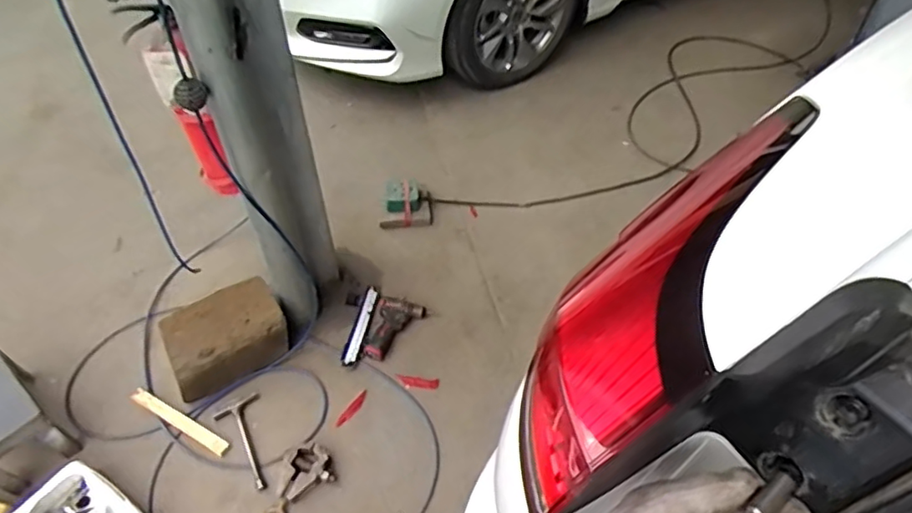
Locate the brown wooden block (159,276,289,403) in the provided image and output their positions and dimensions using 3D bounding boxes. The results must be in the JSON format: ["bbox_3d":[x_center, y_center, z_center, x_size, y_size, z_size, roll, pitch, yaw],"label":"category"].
[{"bbox_3d":[-0.629,0.210,1.604,0.299,0.193,0.185,-24,52,-21],"label":"brown wooden block"}]

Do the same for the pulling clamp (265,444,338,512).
[{"bbox_3d":[-0.407,0.570,1.453,0.130,0.059,0.225,32,55,26],"label":"pulling clamp"}]

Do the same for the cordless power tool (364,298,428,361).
[{"bbox_3d":[-0.200,0.204,1.740,0.142,0.053,0.218,25,52,21],"label":"cordless power tool"}]

